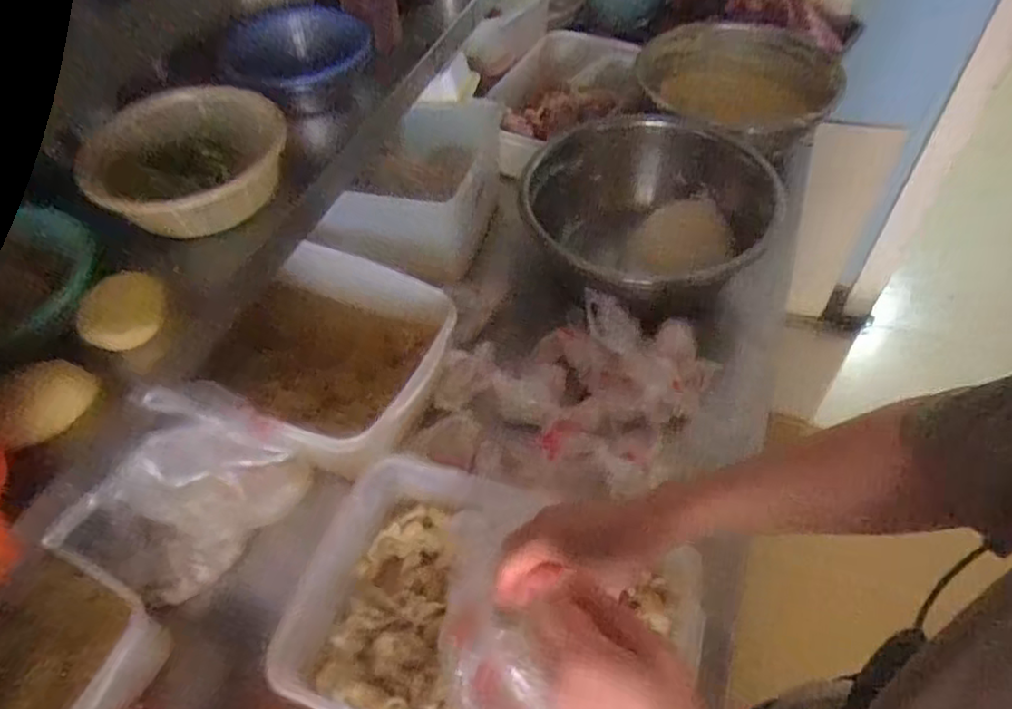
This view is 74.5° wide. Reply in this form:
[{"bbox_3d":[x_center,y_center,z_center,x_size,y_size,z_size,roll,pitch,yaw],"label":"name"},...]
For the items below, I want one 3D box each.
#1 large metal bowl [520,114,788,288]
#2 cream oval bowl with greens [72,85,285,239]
[{"bbox_3d":[0.181,-0.172,0.863,0.288,0.138,0.309,-2,52,2],"label":"large metal bowl"},{"bbox_3d":[-0.299,-0.187,0.623,0.184,0.055,0.174,-5,52,0],"label":"cream oval bowl with greens"}]

